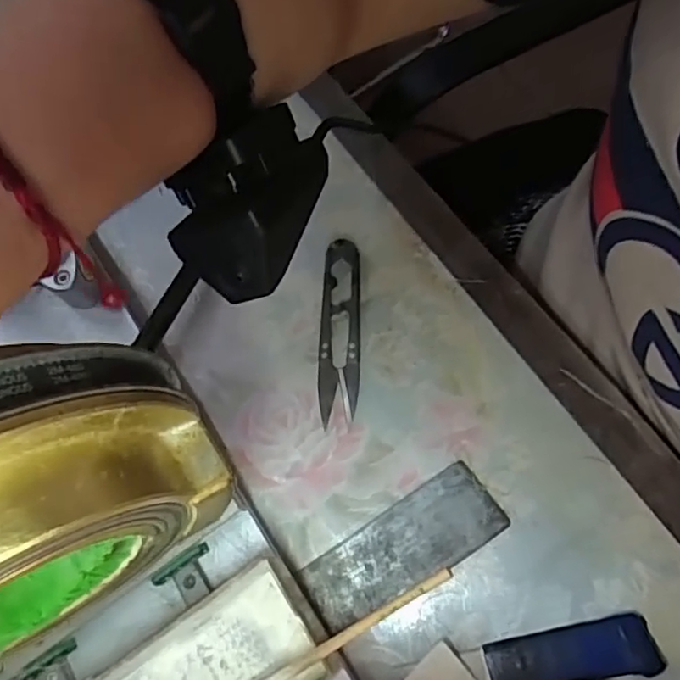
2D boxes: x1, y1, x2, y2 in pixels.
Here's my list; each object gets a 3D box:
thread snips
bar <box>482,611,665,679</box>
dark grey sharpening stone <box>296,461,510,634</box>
[{"bbox_3d":[0.000,-0.006,0.333,0.022,0.010,0.098,-1,71,6],"label":"thread snips"},{"bbox_3d":[0.102,0.139,0.275,0.072,0.012,0.023,-11,71,3],"label":"bar"},{"bbox_3d":[0.029,0.099,0.295,0.097,0.008,0.037,-32,71,-5],"label":"dark grey sharpening stone"}]

